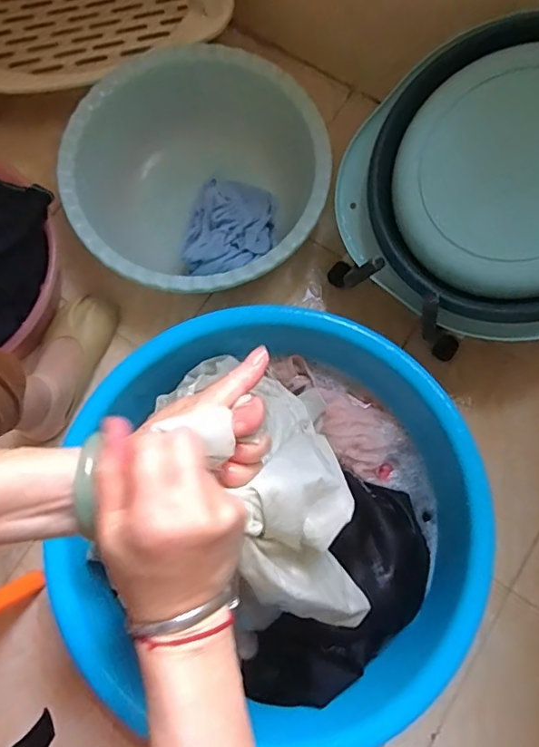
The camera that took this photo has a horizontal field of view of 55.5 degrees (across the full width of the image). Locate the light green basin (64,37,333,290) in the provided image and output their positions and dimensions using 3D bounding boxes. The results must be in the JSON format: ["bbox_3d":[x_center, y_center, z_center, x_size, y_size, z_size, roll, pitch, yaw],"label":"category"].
[{"bbox_3d":[-0.105,-0.285,0.776,0.364,0.131,0.362,0,77,2],"label":"light green basin"}]

